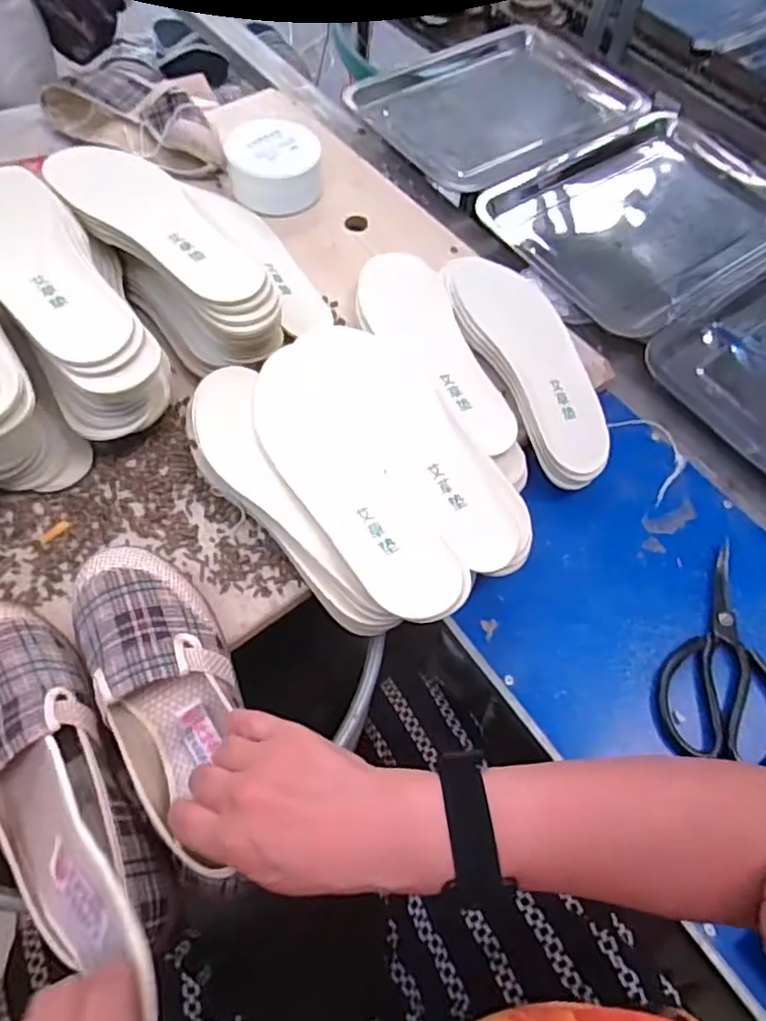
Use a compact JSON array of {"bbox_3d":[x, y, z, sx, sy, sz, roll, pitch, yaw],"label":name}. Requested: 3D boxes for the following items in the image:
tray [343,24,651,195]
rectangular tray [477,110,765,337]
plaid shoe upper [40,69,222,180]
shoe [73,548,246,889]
[{"bbox_3d":[0.165,-0.575,0.874,0.365,0.029,0.285,-35,69,-21],"label":"tray"},{"bbox_3d":[0.328,-0.366,0.761,0.353,0.019,0.272,-34,69,-20],"label":"rectangular tray"},{"bbox_3d":[-0.287,-0.458,0.741,0.258,0.052,0.103,33,64,13],"label":"plaid shoe upper"},{"bbox_3d":[-0.141,0.122,0.409,0.084,0.064,0.222,-17,69,-13],"label":"shoe"}]

